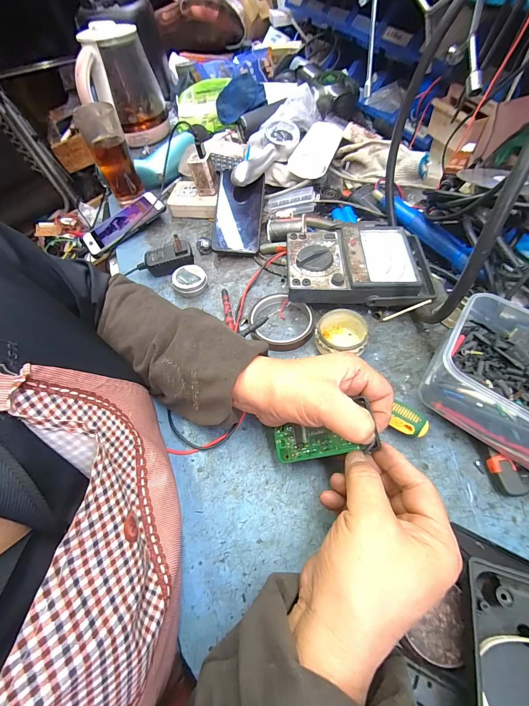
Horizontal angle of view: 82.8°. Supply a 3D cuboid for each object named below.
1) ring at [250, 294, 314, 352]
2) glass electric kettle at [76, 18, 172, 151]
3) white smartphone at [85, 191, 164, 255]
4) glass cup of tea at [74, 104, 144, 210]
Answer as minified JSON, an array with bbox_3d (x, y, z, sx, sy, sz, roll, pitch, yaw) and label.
[{"bbox_3d":[0.025,-0.042,0.404,0.085,0.017,0.079,-2,57,3],"label":"ring"},{"bbox_3d":[-0.312,-0.581,0.662,0.145,0.177,0.104,-5,57,1],"label":"glass electric kettle"},{"bbox_3d":[-0.256,-0.235,0.543,0.152,0.011,0.070,-35,61,-3],"label":"white smartphone"},{"bbox_3d":[-0.277,-0.362,0.543,0.064,0.134,0.067,-24,59,-11],"label":"glass cup of tea"}]

